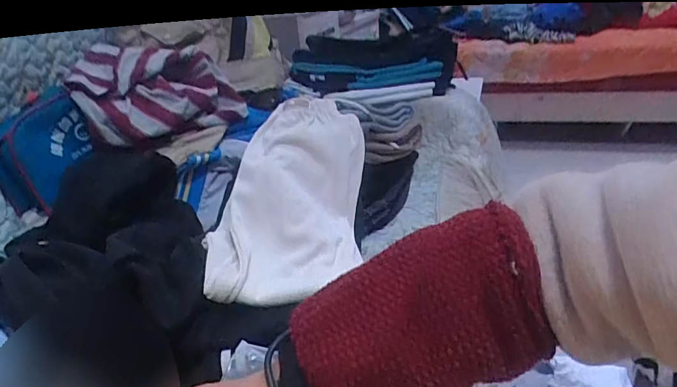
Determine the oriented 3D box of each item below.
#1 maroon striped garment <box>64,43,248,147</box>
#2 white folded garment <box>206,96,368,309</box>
[{"bbox_3d":[-0.324,-0.193,0.891,0.270,0.148,0.163,-10,24,-11],"label":"maroon striped garment"},{"bbox_3d":[-0.058,-0.004,0.674,0.199,0.046,0.348,6,56,-5],"label":"white folded garment"}]

